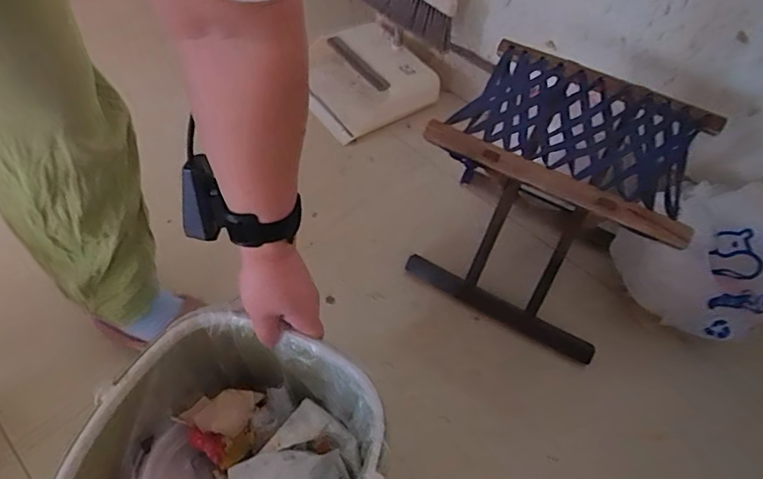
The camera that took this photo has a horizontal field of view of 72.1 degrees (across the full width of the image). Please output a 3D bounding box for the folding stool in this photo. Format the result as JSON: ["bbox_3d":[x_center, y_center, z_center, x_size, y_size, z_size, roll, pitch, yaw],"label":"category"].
[{"bbox_3d":[0.229,-0.033,0.768,0.304,0.337,0.213,29,57,17],"label":"folding stool"}]

